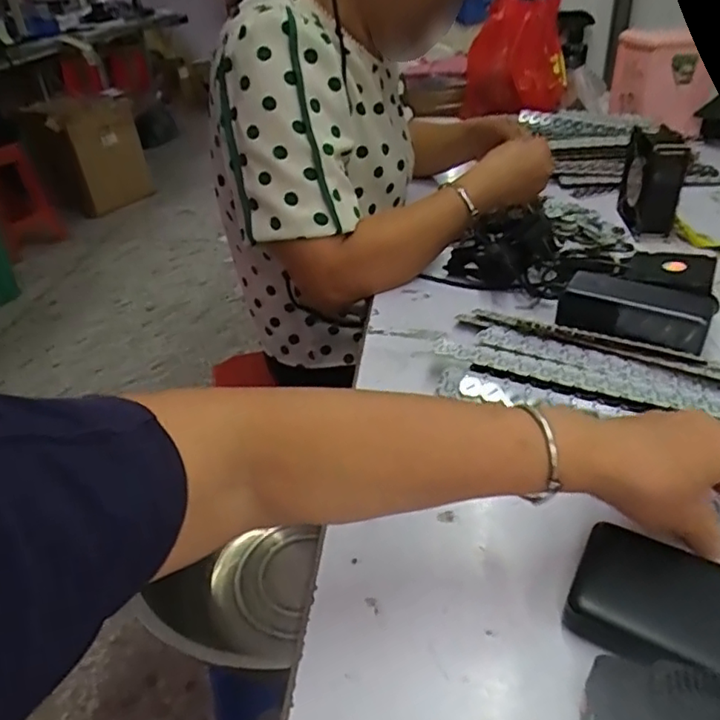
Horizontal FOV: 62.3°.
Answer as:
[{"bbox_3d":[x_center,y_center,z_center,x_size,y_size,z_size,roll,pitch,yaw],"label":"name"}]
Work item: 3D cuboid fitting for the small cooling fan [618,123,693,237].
[{"bbox_3d":[0.389,-0.243,0.796,0.053,0.117,0.128,3,36,13],"label":"small cooling fan"}]

